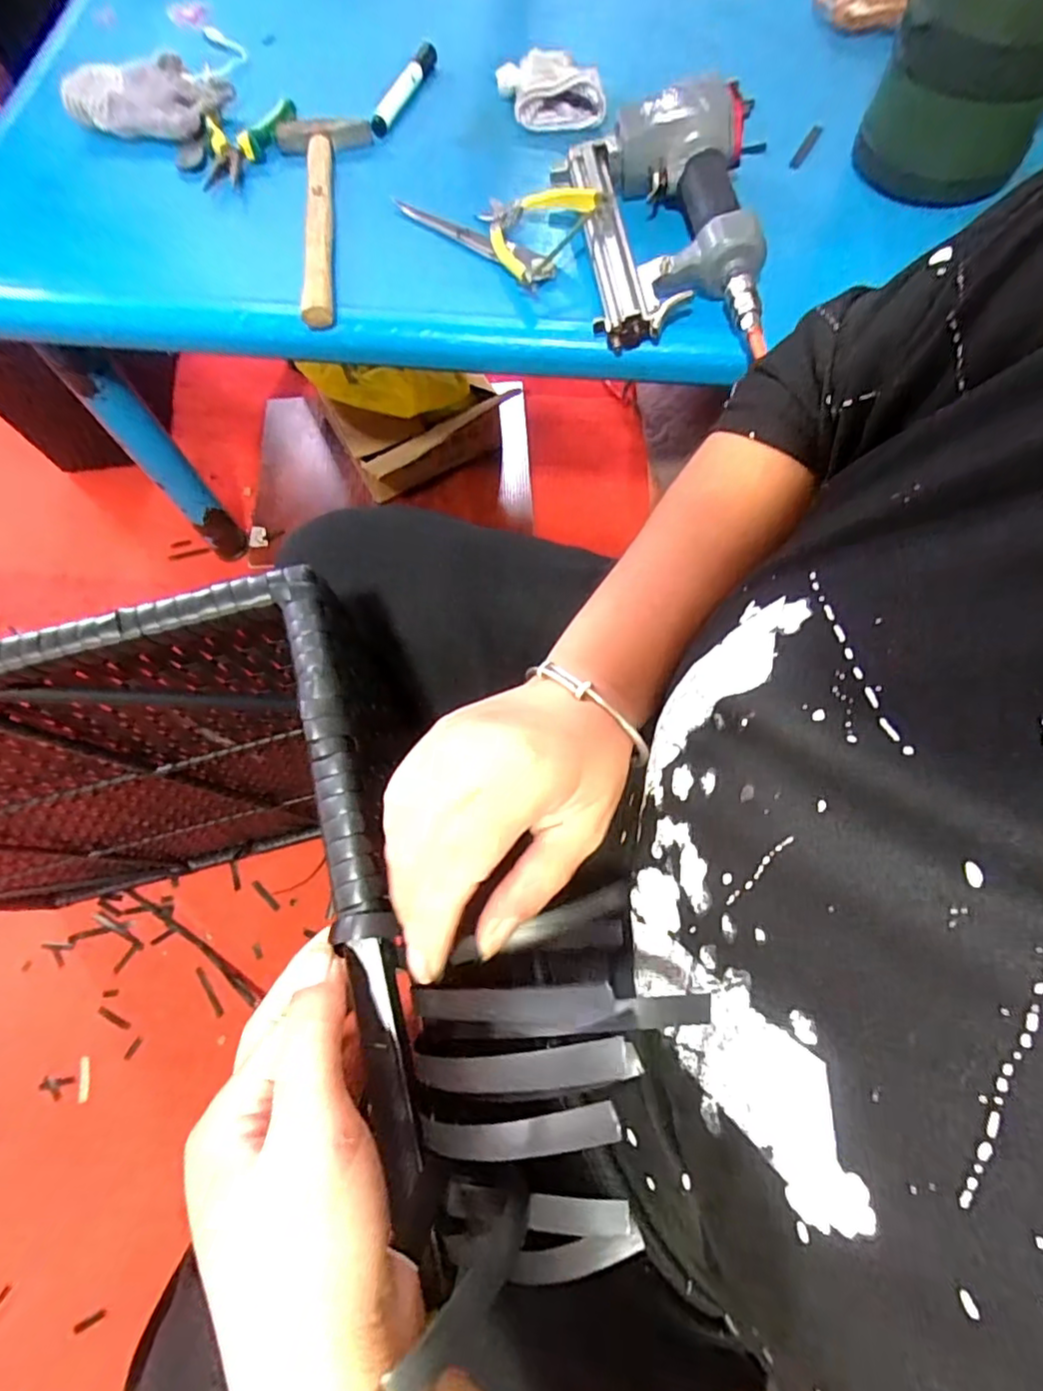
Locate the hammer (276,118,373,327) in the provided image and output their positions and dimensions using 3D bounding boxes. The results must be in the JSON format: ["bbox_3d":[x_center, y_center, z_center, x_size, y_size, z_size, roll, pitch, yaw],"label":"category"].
[{"bbox_3d":[-0.175,-0.454,0.536,0.088,0.023,0.273,-11,71,-3],"label":"hammer"}]

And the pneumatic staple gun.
[{"bbox_3d":[0.127,-0.399,0.483,0.147,0.070,0.230,-7,71,-1],"label":"pneumatic staple gun"}]

